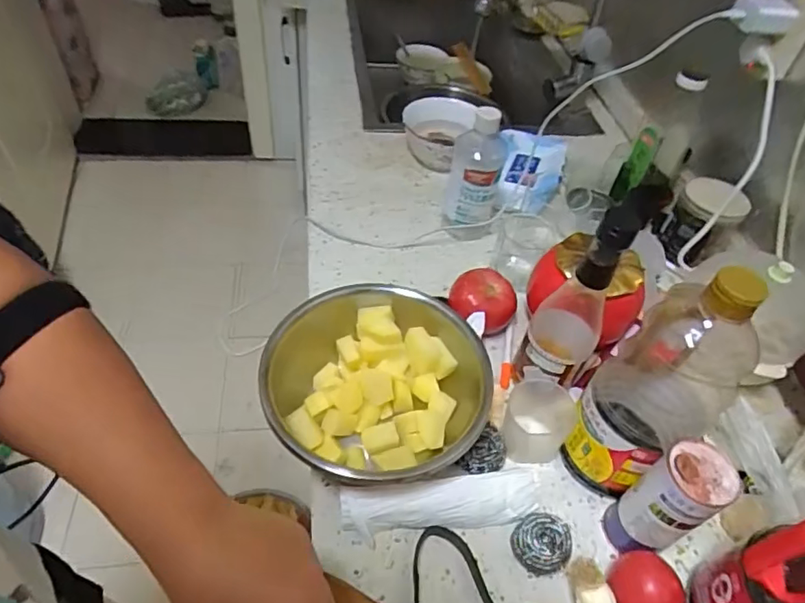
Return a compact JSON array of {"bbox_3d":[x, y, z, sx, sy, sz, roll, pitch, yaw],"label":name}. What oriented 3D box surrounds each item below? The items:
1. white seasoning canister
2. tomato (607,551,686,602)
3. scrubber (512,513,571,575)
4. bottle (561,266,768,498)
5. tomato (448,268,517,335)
[{"bbox_3d":[0.226,0.174,0.464,0.058,0.136,0.051,-25,56,-24],"label":"white seasoning canister"},{"bbox_3d":[0.200,0.245,0.453,0.046,0.057,0.053,-11,51,-16],"label":"tomato"},{"bbox_3d":[0.123,0.218,0.479,0.048,0.041,0.046,3,50,-4],"label":"scrubber"},{"bbox_3d":[0.225,0.069,0.466,0.114,0.266,0.089,-31,59,-28],"label":"bottle"},{"bbox_3d":[0.091,0.005,0.644,0.070,0.064,0.063,-16,53,-19],"label":"tomato"}]

